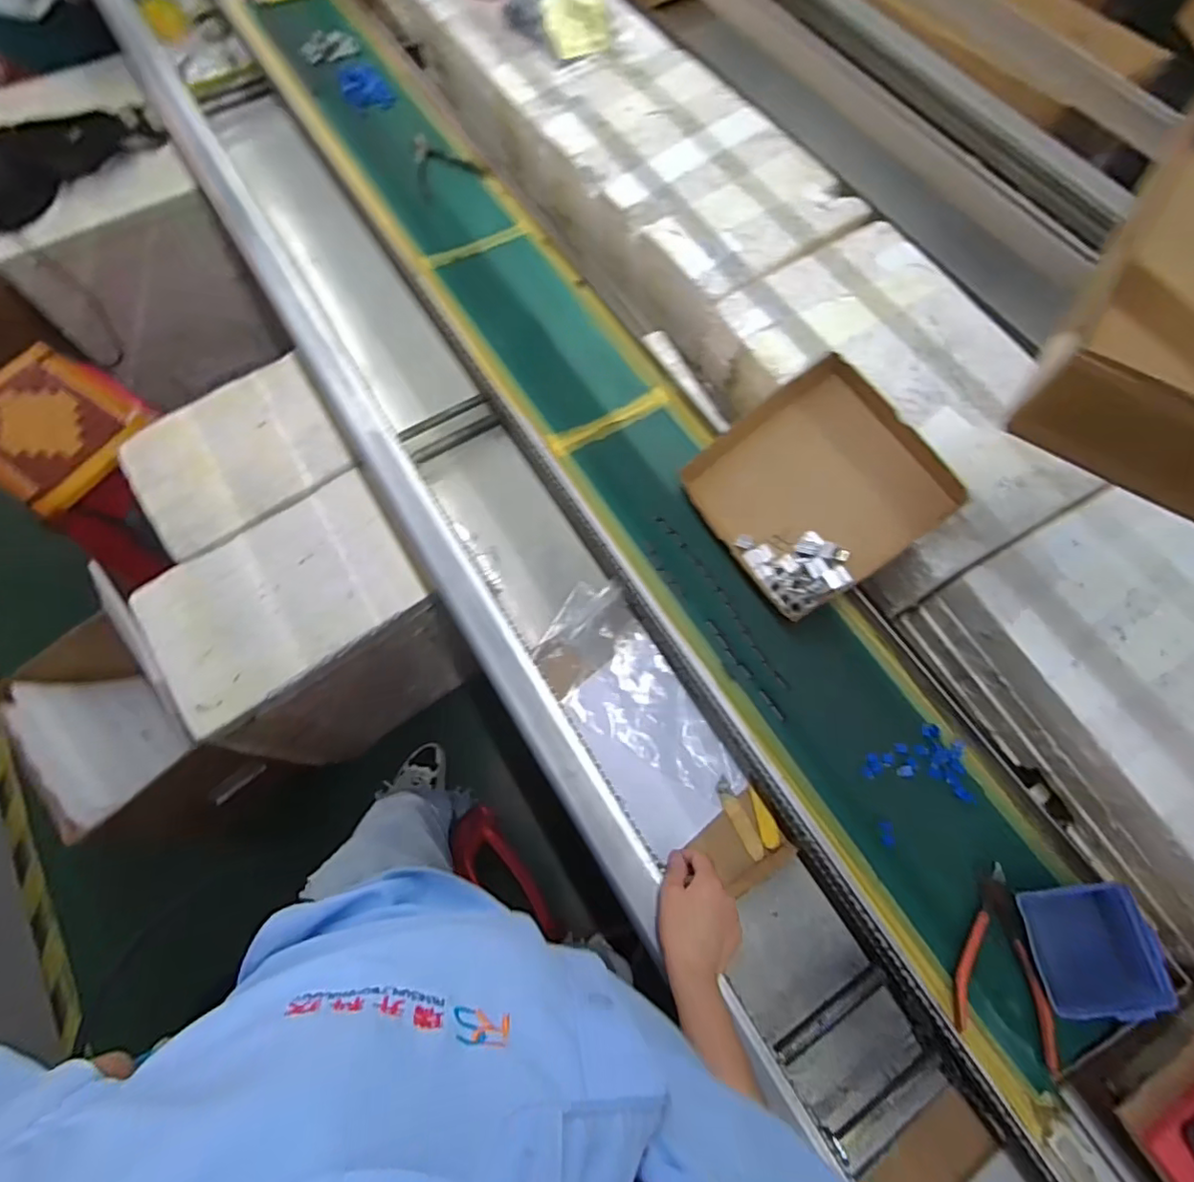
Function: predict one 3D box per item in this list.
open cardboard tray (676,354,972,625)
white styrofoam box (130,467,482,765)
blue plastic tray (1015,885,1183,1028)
[{"bbox_3d":[0.252,-0.114,0.694,0.231,0.072,0.234,-41,70,16],"label":"open cardboard tray"},{"bbox_3d":[-0.508,0.088,1.146,0.390,0.435,0.304,-34,73,-12],"label":"white styrofoam box"},{"bbox_3d":[0.452,0.328,0.545,0.094,0.044,0.102,-4,69,-1],"label":"blue plastic tray"}]

